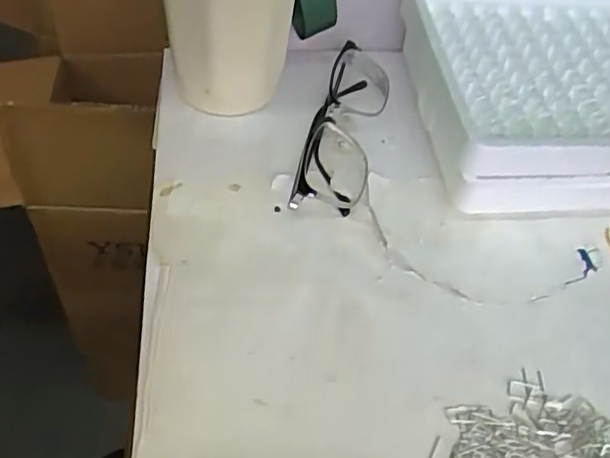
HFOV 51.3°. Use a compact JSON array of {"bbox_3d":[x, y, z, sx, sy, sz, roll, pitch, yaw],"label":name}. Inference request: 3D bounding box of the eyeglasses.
[{"bbox_3d":[0.024,-0.063,0.395,0.040,0.022,0.148,13,49,5],"label":"eyeglasses"}]

